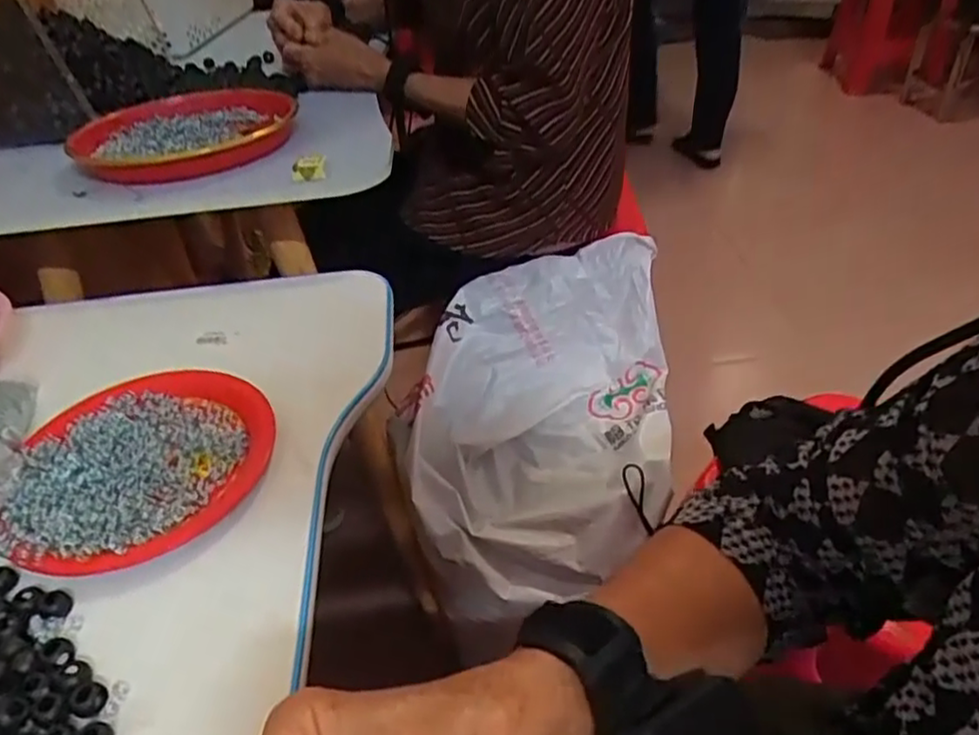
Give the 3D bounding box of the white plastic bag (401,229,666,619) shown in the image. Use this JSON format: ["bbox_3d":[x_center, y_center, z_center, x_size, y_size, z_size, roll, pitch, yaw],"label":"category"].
[{"bbox_3d":[0.069,0.057,0.873,0.305,0.237,0.415,3,39,8],"label":"white plastic bag"}]

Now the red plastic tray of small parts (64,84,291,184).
[{"bbox_3d":[-0.287,-0.235,0.667,0.183,0.026,0.171,-5,39,-3],"label":"red plastic tray of small parts"}]

